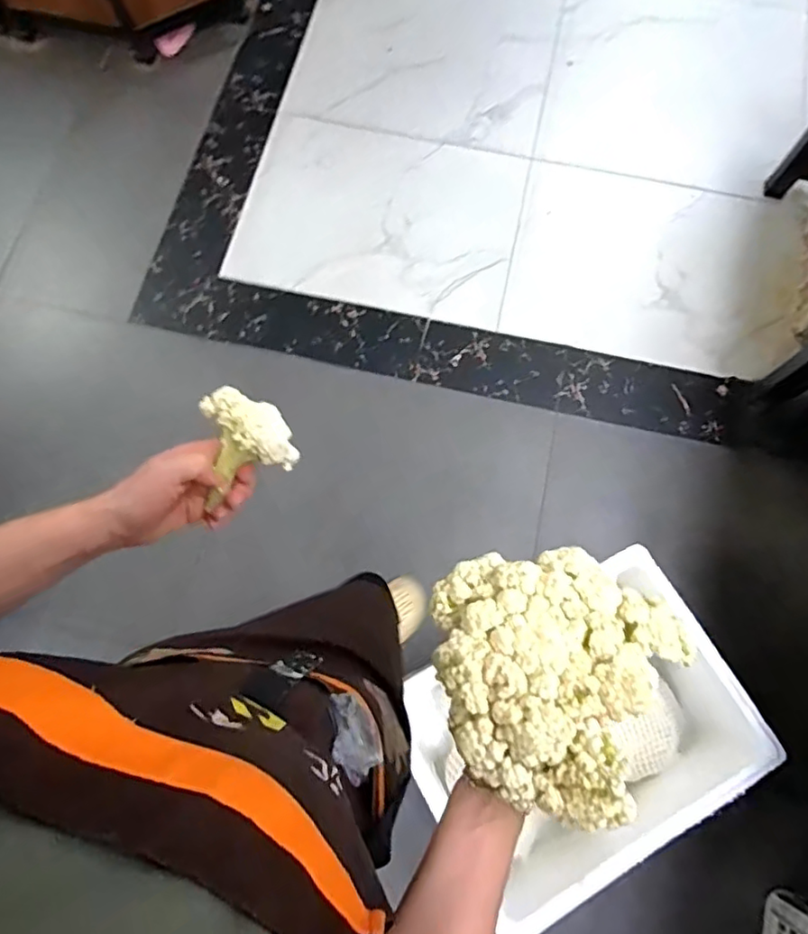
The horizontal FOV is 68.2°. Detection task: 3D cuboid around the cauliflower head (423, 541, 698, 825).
[{"bbox_3d":[0.106,0.151,0.462,0.176,0.083,0.184,25,76,7],"label":"cauliflower head"}]

